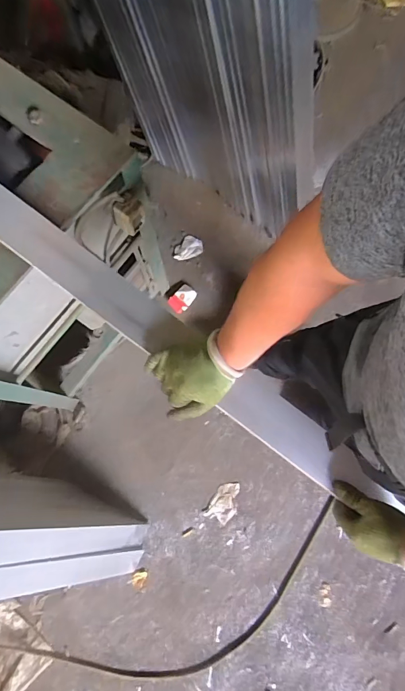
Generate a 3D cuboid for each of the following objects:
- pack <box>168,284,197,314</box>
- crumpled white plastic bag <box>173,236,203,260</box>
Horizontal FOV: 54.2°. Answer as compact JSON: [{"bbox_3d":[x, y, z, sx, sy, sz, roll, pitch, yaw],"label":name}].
[{"bbox_3d":[-0.077,-0.179,1.522,0.077,0.030,0.111,38,81,8],"label":"pack"},{"bbox_3d":[-0.060,-0.389,1.582,0.122,0.017,0.087,-28,79,-5],"label":"crumpled white plastic bag"}]

